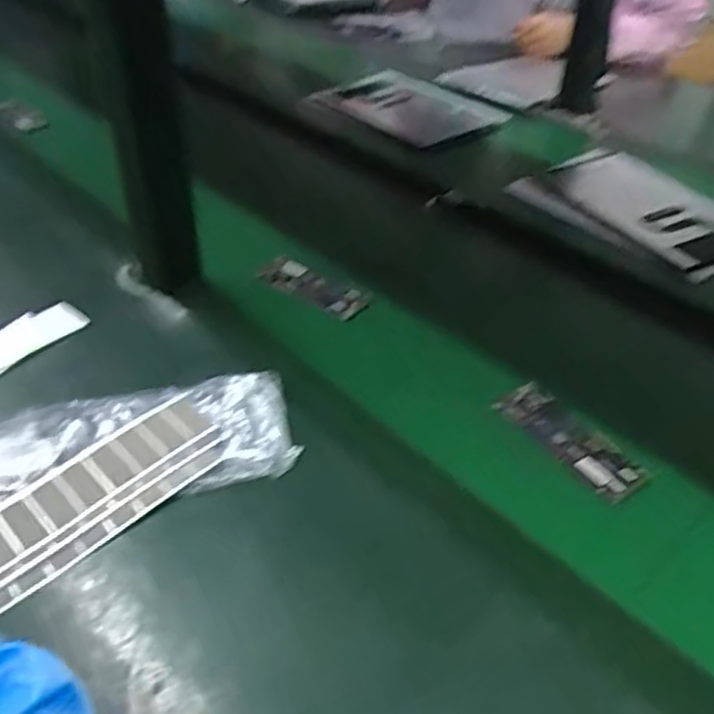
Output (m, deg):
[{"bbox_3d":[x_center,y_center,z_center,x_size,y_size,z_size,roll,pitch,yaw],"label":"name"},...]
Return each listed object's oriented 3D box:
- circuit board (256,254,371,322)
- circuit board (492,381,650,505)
[{"bbox_3d":[-0.042,-0.068,0.647,0.115,0.012,0.046,22,45,22],"label":"circuit board"},{"bbox_3d":[0.161,0.062,0.509,0.045,0.005,0.118,-24,47,-27],"label":"circuit board"}]

